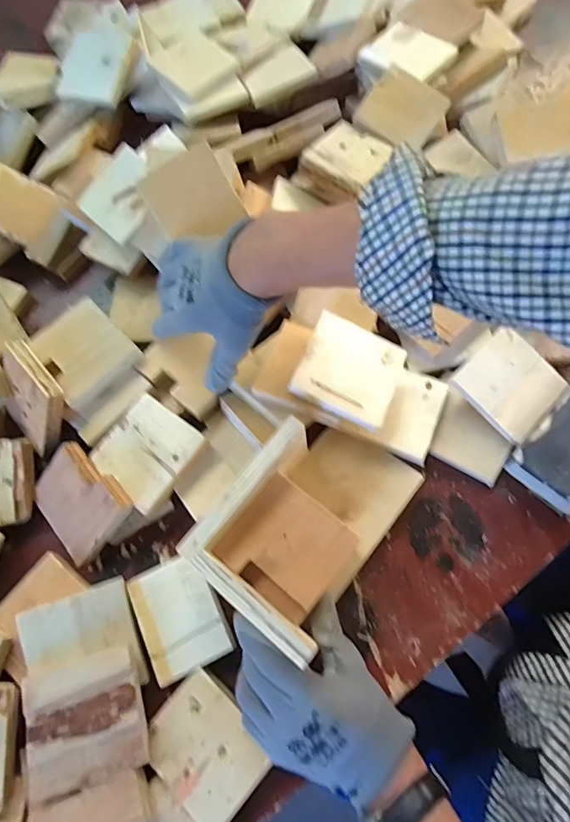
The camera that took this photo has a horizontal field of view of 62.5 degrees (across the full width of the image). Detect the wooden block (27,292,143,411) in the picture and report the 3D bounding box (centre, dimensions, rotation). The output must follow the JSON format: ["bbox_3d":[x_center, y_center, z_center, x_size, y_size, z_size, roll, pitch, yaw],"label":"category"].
[{"bbox_3d":[-0.208,-0.061,0.487,0.091,0.028,0.085,42,76,16],"label":"wooden block"}]

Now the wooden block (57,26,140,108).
[{"bbox_3d":[-0.249,-0.462,0.624,0.104,0.018,0.107,20,92,13],"label":"wooden block"}]

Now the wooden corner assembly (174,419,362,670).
[{"bbox_3d":[0.006,0.099,0.382,0.120,0.044,0.135,37,75,15],"label":"wooden corner assembly"}]

